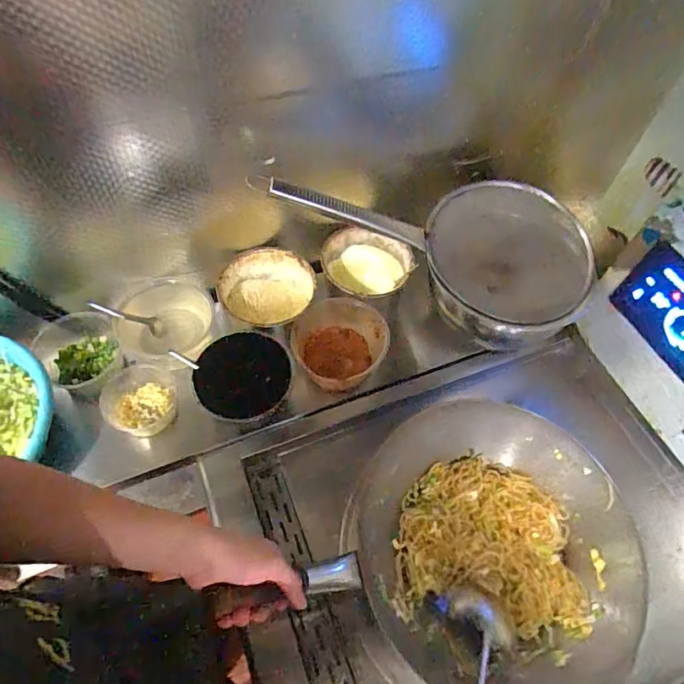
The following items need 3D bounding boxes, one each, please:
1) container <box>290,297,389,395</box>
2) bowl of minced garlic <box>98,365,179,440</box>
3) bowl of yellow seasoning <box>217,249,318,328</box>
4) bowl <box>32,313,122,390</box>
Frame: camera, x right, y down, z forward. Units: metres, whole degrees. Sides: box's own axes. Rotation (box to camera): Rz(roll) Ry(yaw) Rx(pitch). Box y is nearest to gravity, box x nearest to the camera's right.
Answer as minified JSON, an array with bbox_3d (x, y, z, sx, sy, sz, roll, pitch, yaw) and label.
[{"bbox_3d":[-0.005,0.003,0.883,0.169,0.117,0.138,4,58,-1],"label":"container"},{"bbox_3d":[-0.346,0.106,0.815,0.113,0.056,0.107,2,58,-3],"label":"bowl of minced garlic"},{"bbox_3d":[-0.138,-0.084,0.912,0.175,0.091,0.173,2,58,-3],"label":"bowl of yellow seasoning"},{"bbox_3d":[-0.465,0.020,0.842,0.136,0.048,0.140,2,58,-3],"label":"bowl"}]

